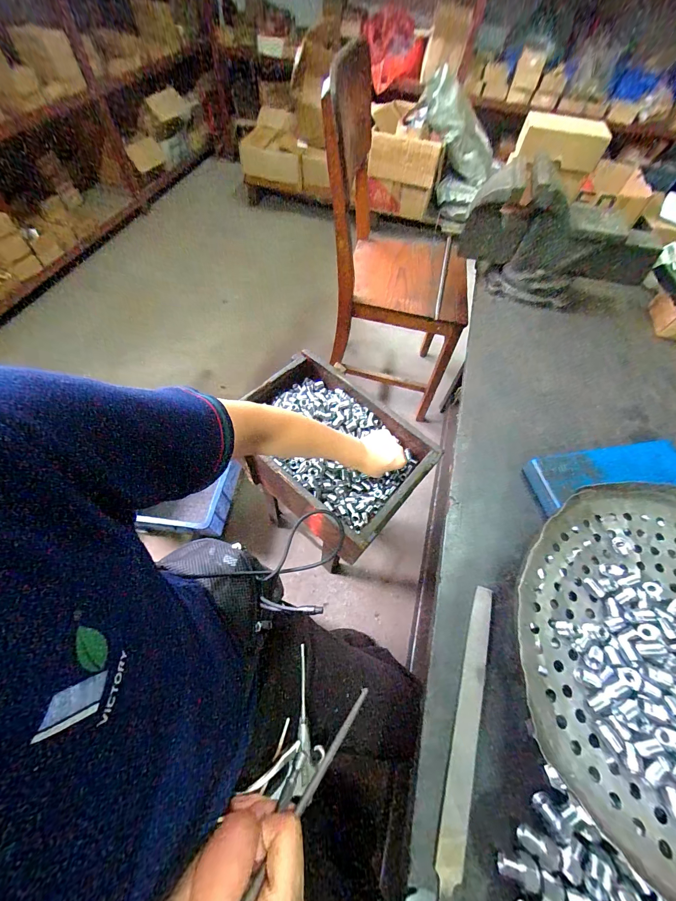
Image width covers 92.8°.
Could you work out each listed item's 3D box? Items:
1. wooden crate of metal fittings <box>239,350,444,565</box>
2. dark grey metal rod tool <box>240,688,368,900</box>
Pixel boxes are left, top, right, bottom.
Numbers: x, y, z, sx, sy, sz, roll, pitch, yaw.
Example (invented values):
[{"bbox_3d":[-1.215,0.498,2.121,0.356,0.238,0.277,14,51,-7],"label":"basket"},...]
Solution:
[{"bbox_3d":[-0.014,-0.011,0.612,0.347,0.097,0.245,38,67,21],"label":"wooden crate of metal fittings"},{"bbox_3d":[-0.028,0.256,0.227,0.007,0.235,0.005,37,110,21],"label":"dark grey metal rod tool"}]

